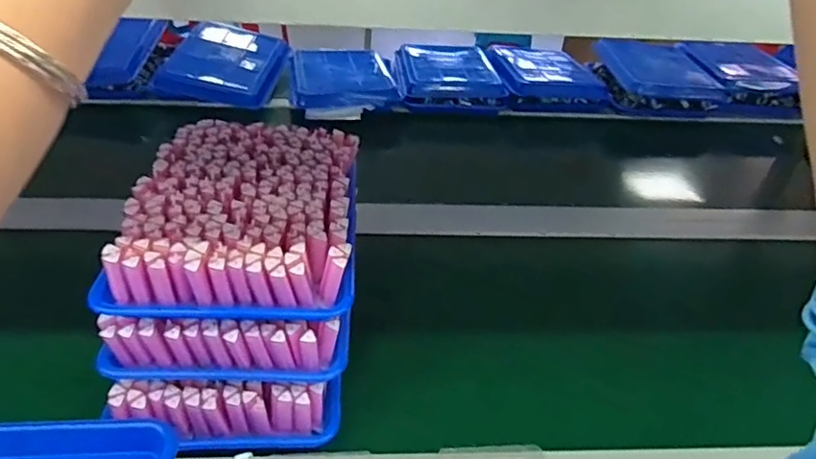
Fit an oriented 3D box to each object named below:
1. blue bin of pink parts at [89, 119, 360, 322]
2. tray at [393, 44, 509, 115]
[{"bbox_3d":[-0.179,-0.021,0.647,0.236,0.075,0.285,1,35,-4],"label":"blue bin of pink parts"},{"bbox_3d":[0.095,-0.372,1.384,0.251,0.090,0.231,1,35,-4],"label":"tray"}]

